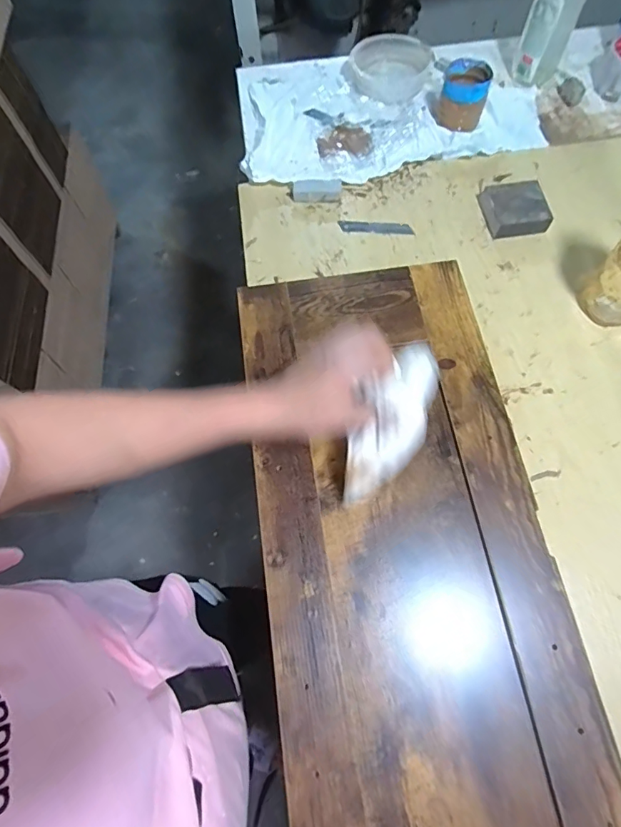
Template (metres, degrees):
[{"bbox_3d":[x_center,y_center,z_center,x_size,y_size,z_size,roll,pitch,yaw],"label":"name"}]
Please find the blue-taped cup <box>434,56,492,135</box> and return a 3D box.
[{"bbox_3d":[0.224,-0.465,0.675,0.064,0.060,0.062,15,69,5],"label":"blue-taped cup"}]

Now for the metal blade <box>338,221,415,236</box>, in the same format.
[{"bbox_3d":[0.088,-0.250,0.623,0.099,0.004,0.019,5,68,4],"label":"metal blade"}]

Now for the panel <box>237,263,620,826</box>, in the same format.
[{"bbox_3d":[0.112,0.199,0.422,0.279,0.021,0.789,-7,68,-3],"label":"panel"}]

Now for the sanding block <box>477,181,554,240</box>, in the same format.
[{"bbox_3d":[0.266,-0.270,0.610,0.077,0.025,0.080,-6,69,-3],"label":"sanding block"}]

